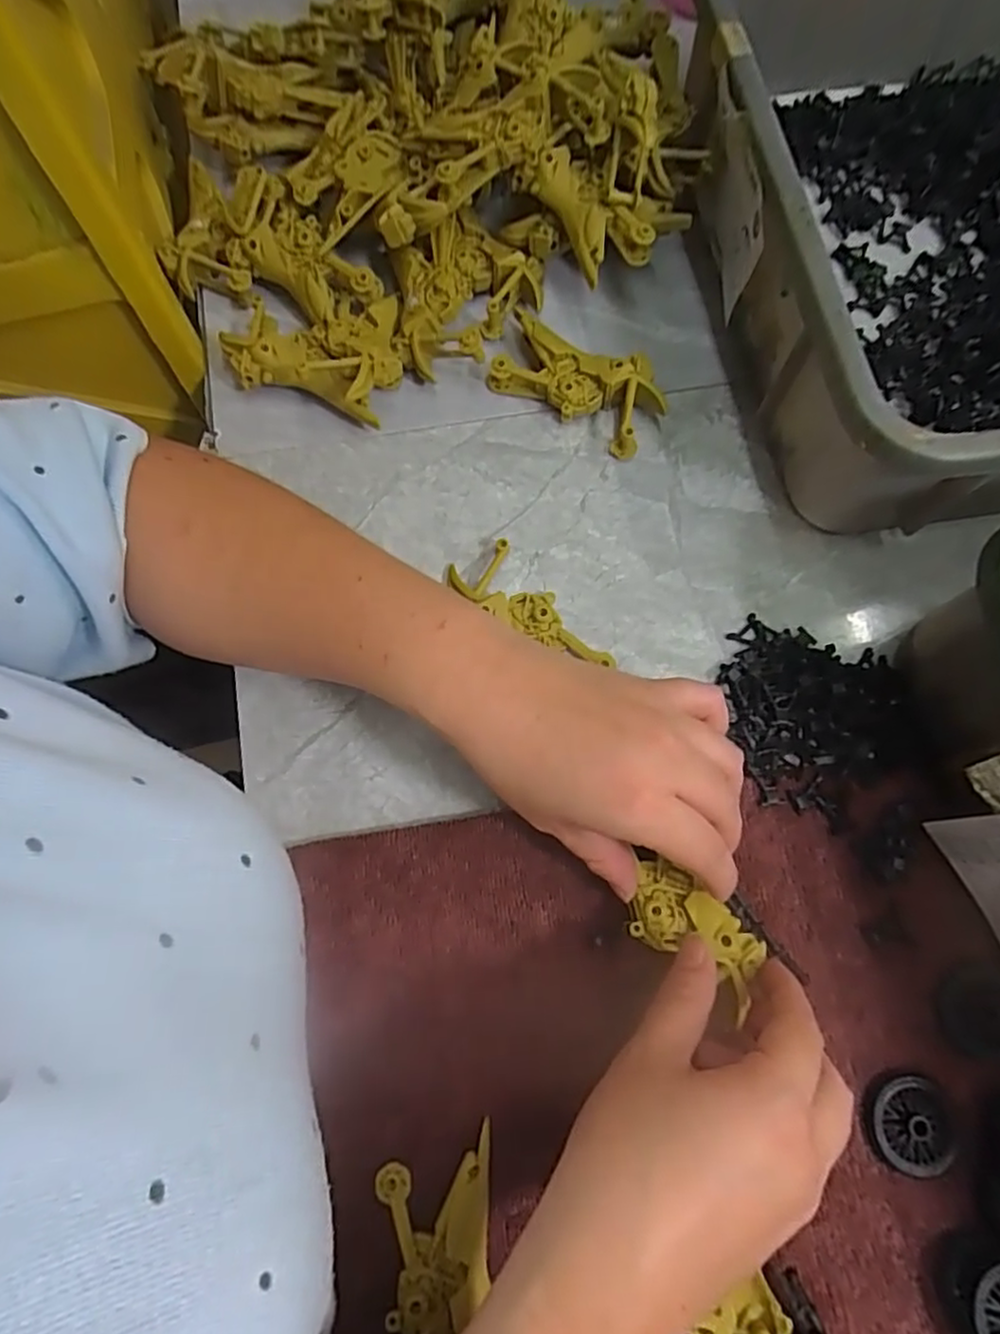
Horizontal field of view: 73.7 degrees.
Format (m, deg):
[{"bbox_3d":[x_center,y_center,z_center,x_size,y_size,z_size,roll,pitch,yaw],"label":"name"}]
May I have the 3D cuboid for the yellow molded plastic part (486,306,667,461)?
[{"bbox_3d":[0.044,-0.163,0.381,0.097,0.029,0.041,31,75,8],"label":"yellow molded plastic part"}]

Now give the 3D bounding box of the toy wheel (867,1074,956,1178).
[{"bbox_3d":[0.173,0.192,0.279,0.034,0.005,0.037,0,73,-1],"label":"toy wheel"}]

